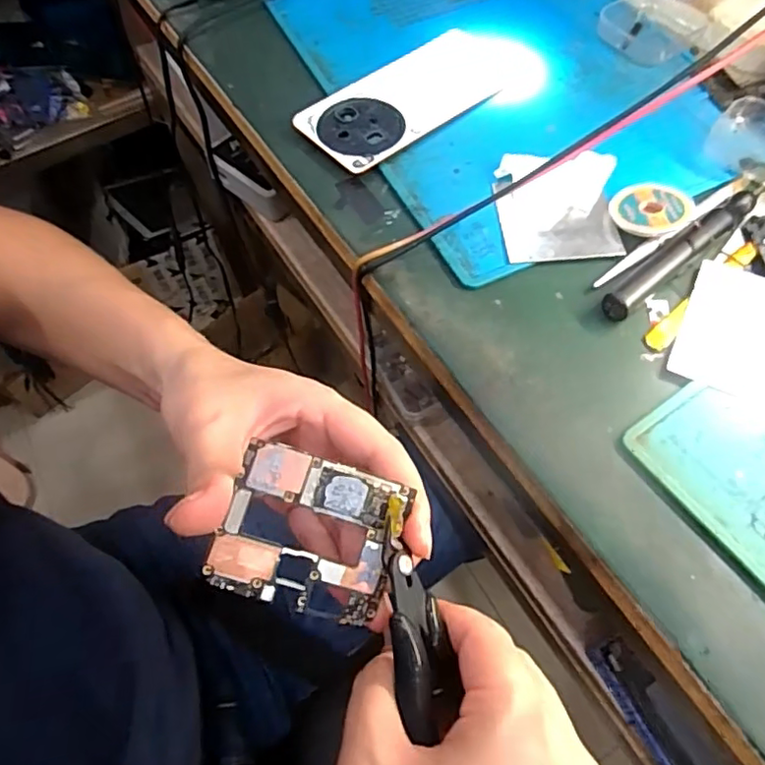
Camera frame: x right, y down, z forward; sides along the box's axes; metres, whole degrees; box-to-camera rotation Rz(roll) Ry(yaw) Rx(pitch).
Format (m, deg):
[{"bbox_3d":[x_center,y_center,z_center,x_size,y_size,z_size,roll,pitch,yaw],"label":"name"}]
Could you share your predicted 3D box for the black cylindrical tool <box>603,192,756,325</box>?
[{"bbox_3d":[0.173,-0.074,0.337,0.125,0.012,0.014,-37,65,-15],"label":"black cylindrical tool"}]

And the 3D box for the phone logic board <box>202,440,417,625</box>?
[{"bbox_3d":[-0.027,0.058,0.221,0.065,0.008,0.057,20,92,-8],"label":"phone logic board"}]

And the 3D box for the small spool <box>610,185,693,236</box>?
[{"bbox_3d":[0.158,-0.102,0.351,0.044,0.012,0.044,-2,61,3],"label":"small spool"}]

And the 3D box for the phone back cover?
[{"bbox_3d":[0.018,-0.201,0.420,0.152,0.011,0.077,-35,64,-14],"label":"phone back cover"}]

